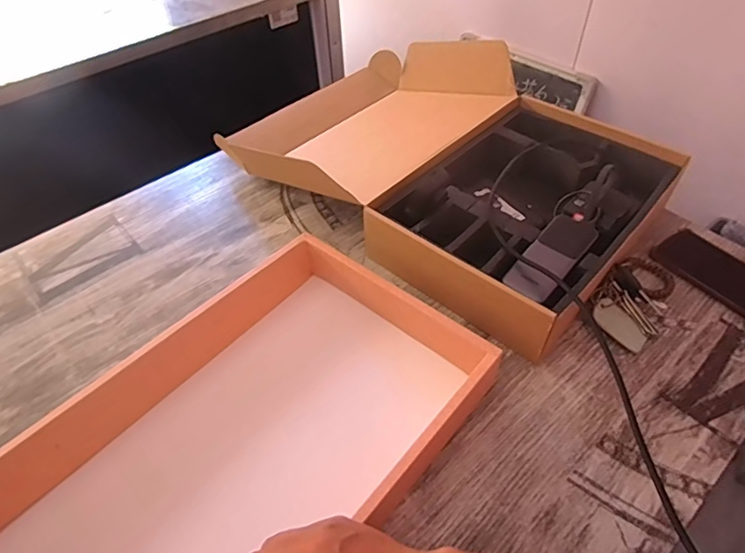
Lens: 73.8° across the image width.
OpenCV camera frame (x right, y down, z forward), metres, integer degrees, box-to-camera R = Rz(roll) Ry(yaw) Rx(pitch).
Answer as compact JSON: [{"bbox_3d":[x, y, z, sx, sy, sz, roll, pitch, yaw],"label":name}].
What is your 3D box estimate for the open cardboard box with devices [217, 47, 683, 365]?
[{"bbox_3d":[0.095,-0.177,0.715,0.555,0.117,0.368,35,58,29],"label":"open cardboard box with devices"}]

